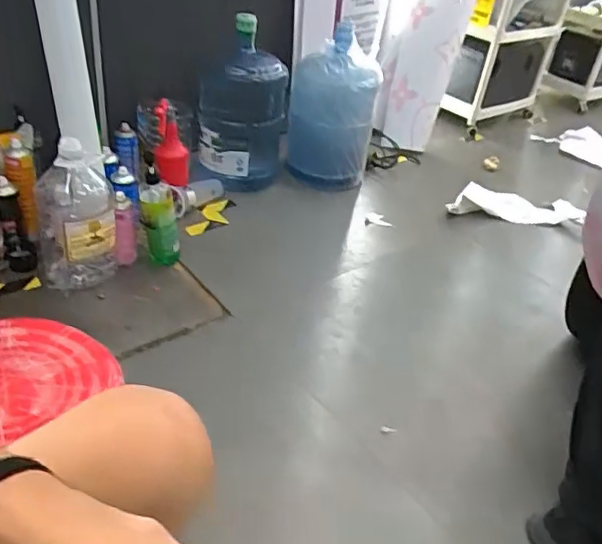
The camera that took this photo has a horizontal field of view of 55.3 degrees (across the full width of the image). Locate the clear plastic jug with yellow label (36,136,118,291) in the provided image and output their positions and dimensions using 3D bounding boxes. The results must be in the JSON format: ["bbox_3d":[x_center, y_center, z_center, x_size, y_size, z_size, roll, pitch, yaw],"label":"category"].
[{"bbox_3d":[-0.514,-0.128,1.302,0.170,0.322,0.166,-8,38,-22],"label":"clear plastic jug with yellow label"}]

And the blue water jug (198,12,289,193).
[{"bbox_3d":[-0.188,-0.511,1.805,0.262,0.482,0.266,1,36,-10],"label":"blue water jug"}]

